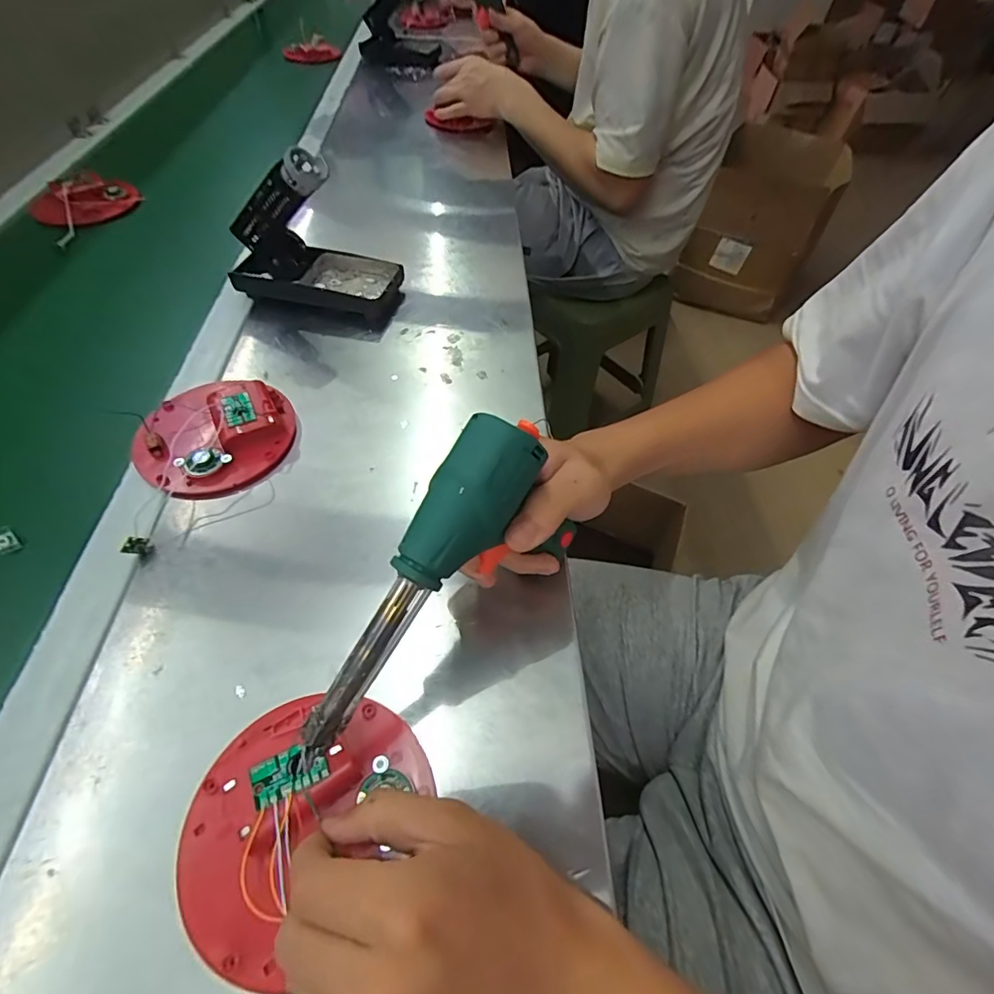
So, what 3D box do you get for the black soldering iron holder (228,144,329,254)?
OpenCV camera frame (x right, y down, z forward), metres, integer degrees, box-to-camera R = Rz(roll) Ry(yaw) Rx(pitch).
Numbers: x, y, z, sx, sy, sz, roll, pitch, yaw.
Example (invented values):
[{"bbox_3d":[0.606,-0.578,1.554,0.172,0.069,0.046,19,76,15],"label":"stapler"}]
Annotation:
[{"bbox_3d":[-0.210,-0.282,0.468,0.128,0.034,0.030,-23,47,31],"label":"black soldering iron holder"}]

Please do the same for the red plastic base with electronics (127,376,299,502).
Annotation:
[{"bbox_3d":[-0.229,-0.054,0.395,0.119,0.030,0.114,1,54,-2],"label":"red plastic base with electronics"}]

